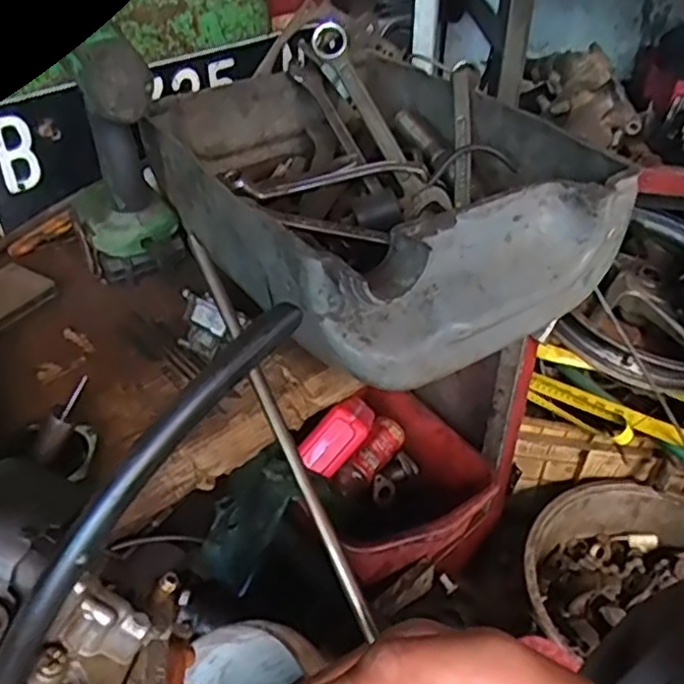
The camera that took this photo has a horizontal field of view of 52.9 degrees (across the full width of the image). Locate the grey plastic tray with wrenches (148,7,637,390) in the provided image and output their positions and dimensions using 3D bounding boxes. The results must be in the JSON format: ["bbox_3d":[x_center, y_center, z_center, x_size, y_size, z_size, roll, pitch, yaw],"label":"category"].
[{"bbox_3d":[0.020,-0.143,0.615,0.285,0.116,0.392,-23,46,-25],"label":"grey plastic tray with wrenches"}]

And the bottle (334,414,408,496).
[{"bbox_3d":[0.041,0.169,0.991,0.047,0.046,0.138,26,47,27],"label":"bottle"}]

